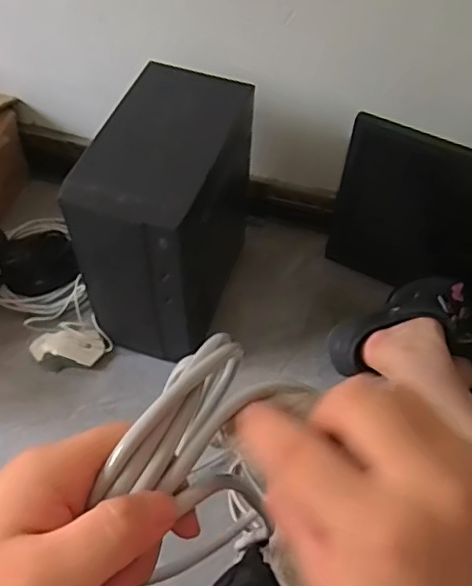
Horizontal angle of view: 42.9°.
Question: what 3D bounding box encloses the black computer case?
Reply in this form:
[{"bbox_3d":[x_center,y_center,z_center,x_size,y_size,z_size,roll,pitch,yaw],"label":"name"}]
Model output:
[{"bbox_3d":[-0.101,-0.115,0.936,0.168,0.339,0.300,17,56,10],"label":"black computer case"}]

